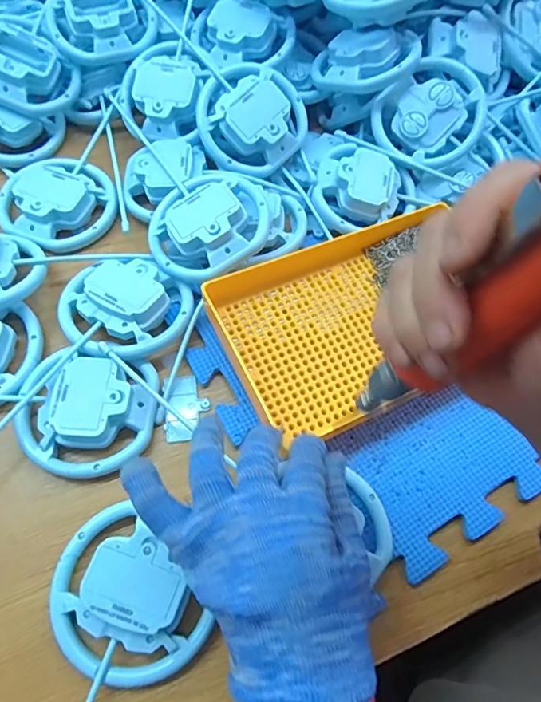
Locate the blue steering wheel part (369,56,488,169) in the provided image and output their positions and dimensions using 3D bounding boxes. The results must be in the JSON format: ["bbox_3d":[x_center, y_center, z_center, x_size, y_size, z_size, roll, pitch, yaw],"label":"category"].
[{"bbox_3d":[0.153,-0.223,0.450,0.099,0.028,0.091,-44,88,5],"label":"blue steering wheel part"}]

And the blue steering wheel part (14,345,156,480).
[{"bbox_3d":[-0.134,0.043,0.341,0.095,0.021,0.091,2,64,-5],"label":"blue steering wheel part"}]

